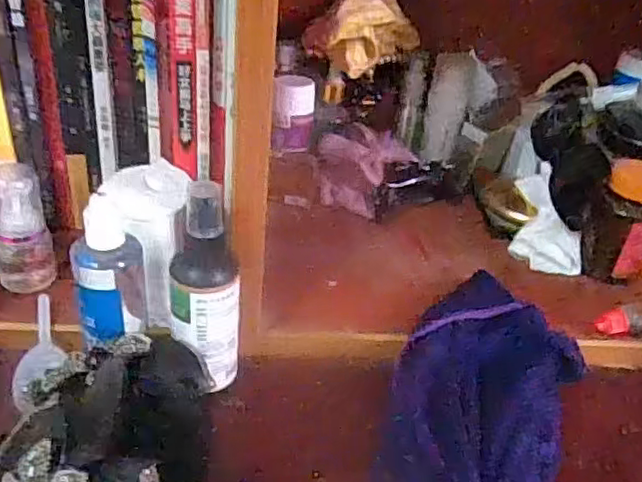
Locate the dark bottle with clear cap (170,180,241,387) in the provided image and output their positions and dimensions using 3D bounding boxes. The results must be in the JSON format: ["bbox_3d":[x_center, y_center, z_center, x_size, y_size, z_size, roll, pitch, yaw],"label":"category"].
[{"bbox_3d":[-0.064,0.028,0.354,0.036,0.119,0.030,3,32,-6],"label":"dark bottle with clear cap"}]

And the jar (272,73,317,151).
[{"bbox_3d":[-0.023,-0.106,0.533,0.034,0.058,0.033,5,32,-3],"label":"jar"}]

